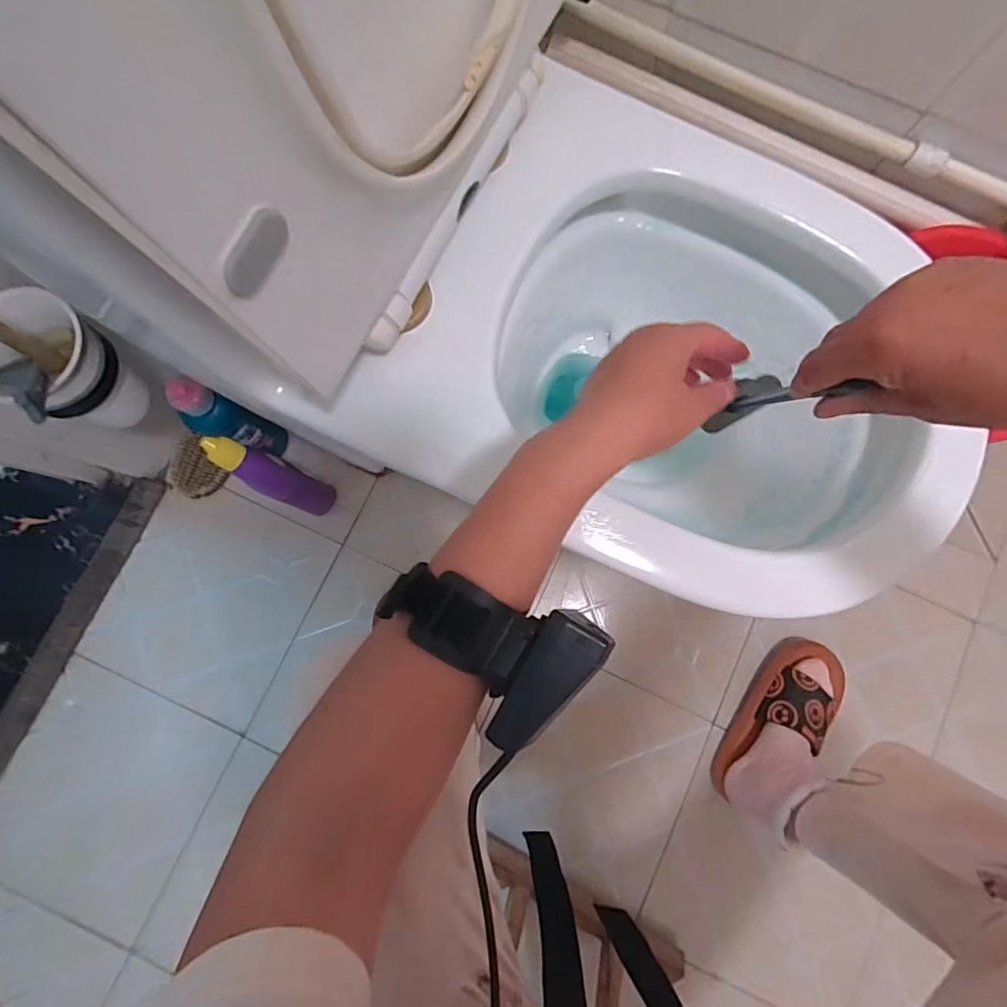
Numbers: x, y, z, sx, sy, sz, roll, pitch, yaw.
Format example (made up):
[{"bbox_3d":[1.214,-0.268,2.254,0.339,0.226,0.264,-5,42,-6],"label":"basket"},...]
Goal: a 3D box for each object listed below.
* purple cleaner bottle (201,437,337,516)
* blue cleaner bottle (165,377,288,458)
[{"bbox_3d":[-0.279,-0.029,0.641,0.076,0.226,0.050,28,83,2],"label":"purple cleaner bottle"},{"bbox_3d":[-0.348,-0.101,0.659,0.061,0.212,0.062,10,83,0],"label":"blue cleaner bottle"}]

